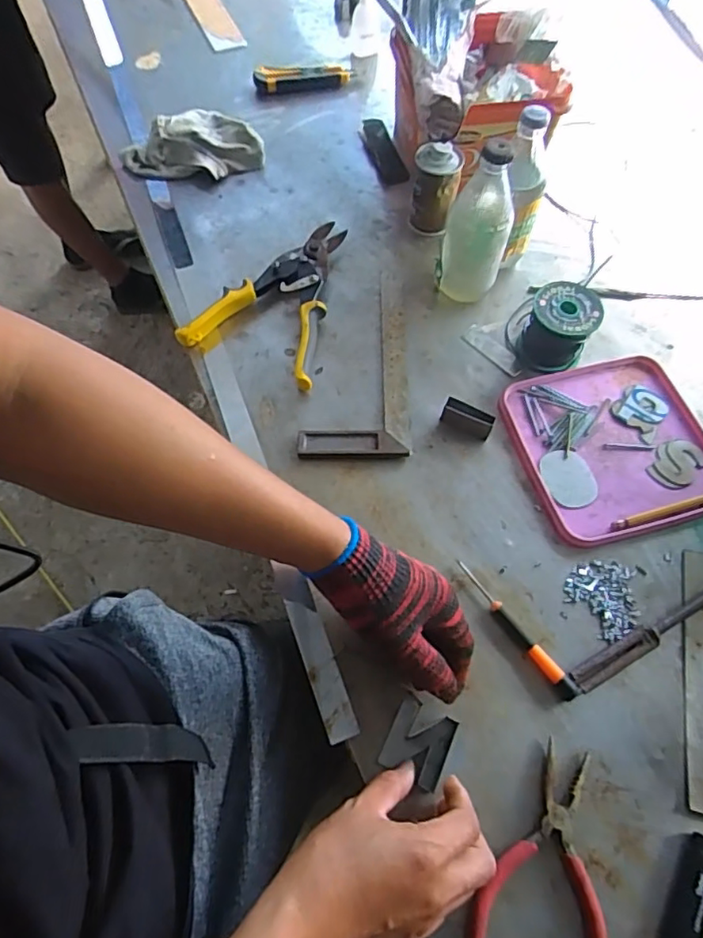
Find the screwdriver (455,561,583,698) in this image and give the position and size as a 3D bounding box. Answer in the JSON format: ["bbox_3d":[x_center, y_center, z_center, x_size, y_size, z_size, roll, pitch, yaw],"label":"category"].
[{"bbox_3d":[0.140,0.138,0.497,0.014,0.013,0.140,-35,69,-16],"label":"screwdriver"}]

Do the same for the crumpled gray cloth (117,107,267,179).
[{"bbox_3d":[-0.209,-0.438,0.770,0.182,0.047,0.109,5,63,2],"label":"crumpled gray cloth"}]

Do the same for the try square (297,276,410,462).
[{"bbox_3d":[0.005,-0.119,0.628,0.110,0.011,0.241,1,63,0],"label":"try square"}]

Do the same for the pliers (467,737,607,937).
[{"bbox_3d":[0.145,0.280,0.422,0.090,0.018,0.144,17,64,8],"label":"pliers"}]

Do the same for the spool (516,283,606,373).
[{"bbox_3d":[0.220,-0.149,0.612,0.067,0.066,0.071,0,63,0],"label":"spool"}]

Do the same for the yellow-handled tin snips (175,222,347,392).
[{"bbox_3d":[-0.074,-0.203,0.660,0.153,0.032,0.218,22,65,10],"label":"yellow-handled tin snips"}]

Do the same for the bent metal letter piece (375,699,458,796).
[{"bbox_3d":[0.053,0.216,0.453,0.048,0.017,0.053,23,71,14],"label":"bent metal letter piece"}]

